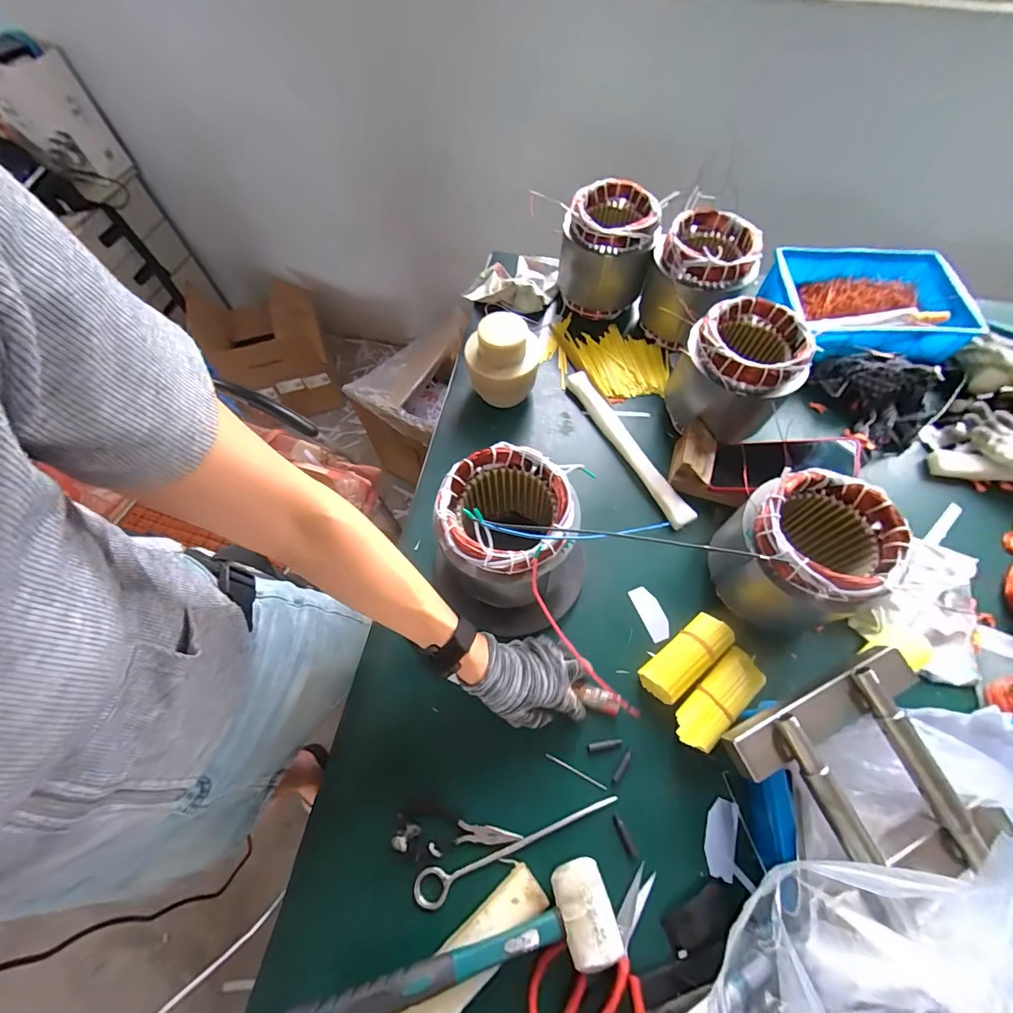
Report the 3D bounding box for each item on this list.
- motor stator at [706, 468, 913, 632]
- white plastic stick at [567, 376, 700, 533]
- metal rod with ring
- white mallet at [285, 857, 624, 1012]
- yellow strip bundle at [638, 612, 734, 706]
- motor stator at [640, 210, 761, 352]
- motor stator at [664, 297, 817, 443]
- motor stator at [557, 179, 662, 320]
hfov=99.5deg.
[{"bbox_3d":[0.329,0.055,0.505,0.134,0.165,0.132,0,62,1],"label":"motor stator"},{"bbox_3d":[0.183,-0.097,0.650,0.037,0.018,0.293,-26,65,-12],"label":"white plastic stick"},{"bbox_3d":[0.015,0.360,0.446,0.222,0.008,0.033,-15,63,-7],"label":"metal rod with ring"},{"bbox_3d":[-0.044,0.399,0.384,0.289,0.049,0.080,-10,63,-5],"label":"white mallet"},{"bbox_3d":[0.216,0.182,0.518,0.116,0.044,0.049,-37,68,-17],"label":"yellow strip bundle"},{"bbox_3d":[0.304,-0.366,0.703,0.148,0.159,0.154,20,64,11],"label":"motor stator"},{"bbox_3d":[0.324,-0.187,0.619,0.148,0.154,0.148,0,62,1],"label":"motor stator"},{"bbox_3d":[0.180,-0.436,0.744,0.135,0.164,0.133,20,65,11],"label":"motor stator"}]

